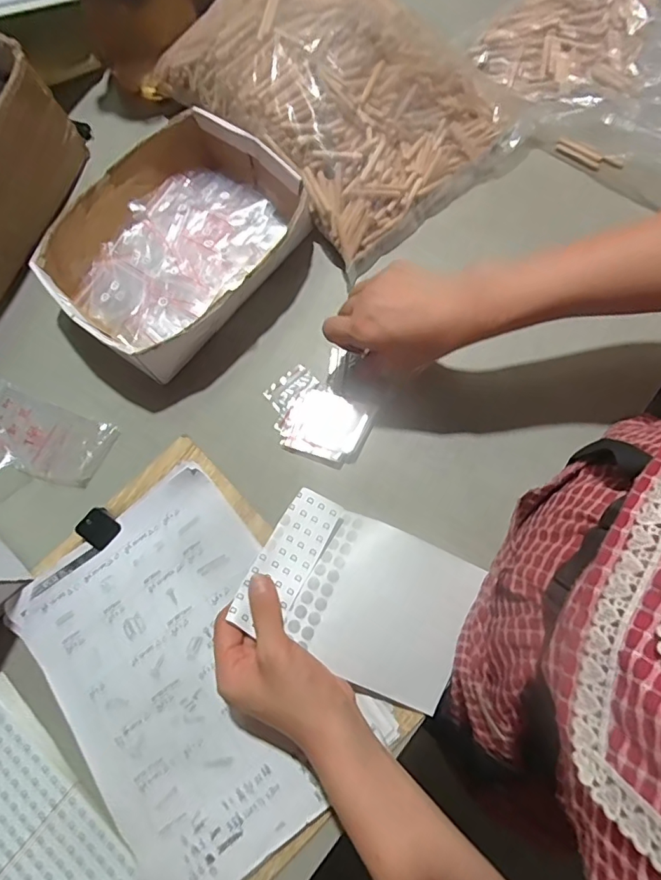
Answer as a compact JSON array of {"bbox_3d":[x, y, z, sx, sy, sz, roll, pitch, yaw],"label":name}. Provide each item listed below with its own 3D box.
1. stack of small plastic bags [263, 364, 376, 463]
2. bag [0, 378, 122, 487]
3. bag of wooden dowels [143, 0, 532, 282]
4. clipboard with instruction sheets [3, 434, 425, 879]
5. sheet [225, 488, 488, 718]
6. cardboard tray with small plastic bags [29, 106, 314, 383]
[{"bbox_3d":[-0.017,-0.024,0.471,0.101,0.010,0.072,33,81,12],"label":"stack of small plastic bags"},{"bbox_3d":[-0.284,-0.004,0.480,0.130,0.012,0.070,21,78,9],"label":"bag"},{"bbox_3d":[0.007,-0.377,0.516,0.252,0.089,0.333,-40,76,-6],"label":"bag of wooden dowels"},{"bbox_3d":[-0.116,0.183,0.414,0.222,0.016,0.321,-38,76,-5],"label":"clipboard with instruction sheets"},{"bbox_3d":[0.025,0.127,0.401,0.176,0.016,0.120,25,78,1],"label":"sheet"},{"bbox_3d":[-0.153,-0.198,0.498,0.204,0.060,0.245,41,83,13],"label":"cardboard tray with small plastic bags"}]

